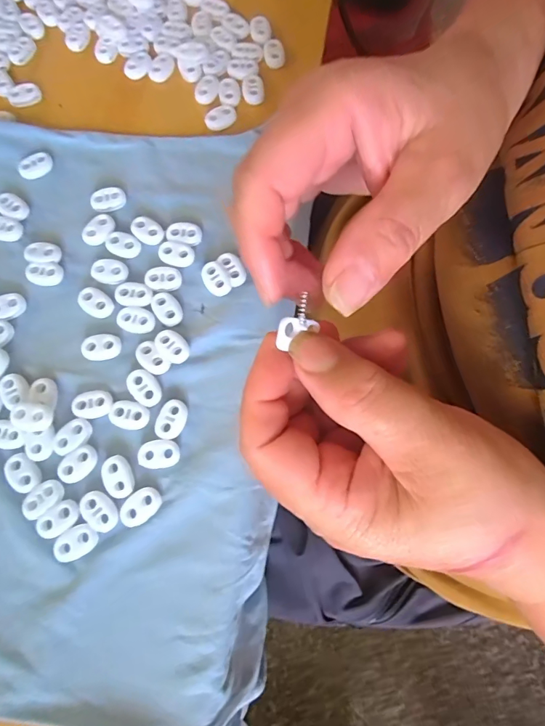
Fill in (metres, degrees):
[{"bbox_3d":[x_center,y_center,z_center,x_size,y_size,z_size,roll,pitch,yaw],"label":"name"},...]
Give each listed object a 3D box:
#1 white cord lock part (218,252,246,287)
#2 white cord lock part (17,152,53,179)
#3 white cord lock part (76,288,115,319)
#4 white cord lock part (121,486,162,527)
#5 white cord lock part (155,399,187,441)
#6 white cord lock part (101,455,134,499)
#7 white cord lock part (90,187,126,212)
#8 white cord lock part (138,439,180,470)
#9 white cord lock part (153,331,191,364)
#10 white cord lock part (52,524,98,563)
[{"bbox_3d":[-0.024,-0.058,0.262,0.012,0.006,0.021,-29,76,-6],"label":"white cord lock part"},{"bbox_3d":[-0.156,-0.130,0.282,0.022,0.004,0.014,-22,76,-4],"label":"white cord lock part"},{"bbox_3d":[-0.107,-0.037,0.258,0.024,0.005,0.016,40,79,11],"label":"white cord lock part"},{"bbox_3d":[-0.070,0.076,0.226,0.023,0.004,0.015,-44,78,-10],"label":"white cord lock part"},{"bbox_3d":[-0.057,0.031,0.238,0.016,0.004,0.023,21,76,7],"label":"white cord lock part"},{"bbox_3d":[-0.083,0.061,0.229,0.016,0.004,0.023,-24,76,-5],"label":"white cord lock part"},{"bbox_3d":[-0.106,-0.105,0.276,0.022,0.005,0.015,-18,75,-4],"label":"white cord lock part"},{"bbox_3d":[-0.062,0.050,0.234,0.022,0.004,0.015,-8,75,-1],"label":"white cord lock part"},{"bbox_3d":[-0.058,-0.010,0.248,0.015,0.005,0.024,-40,78,-9],"label":"white cord lock part"},{"bbox_3d":[-0.102,0.093,0.221,0.022,0.004,0.015,-34,77,-7],"label":"white cord lock part"}]

